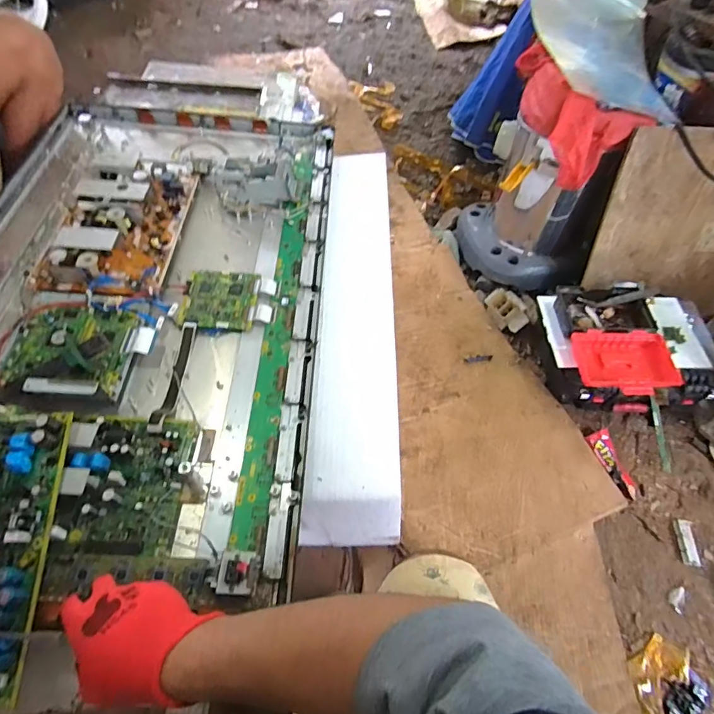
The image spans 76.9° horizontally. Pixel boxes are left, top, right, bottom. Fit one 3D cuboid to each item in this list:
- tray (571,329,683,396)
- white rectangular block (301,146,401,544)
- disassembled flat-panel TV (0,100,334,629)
[{"bbox_3d":[0.571,0.011,0.955,0.199,0.030,0.148,0,57,-5],"label":"tray"},{"bbox_3d":[-0.001,-0.061,0.911,0.153,0.258,0.777,4,56,-2],"label":"white rectangular block"},{"bbox_3d":[-0.358,-0.142,0.733,0.591,0.087,0.978,4,57,-3],"label":"disassembled flat-panel TV"}]

